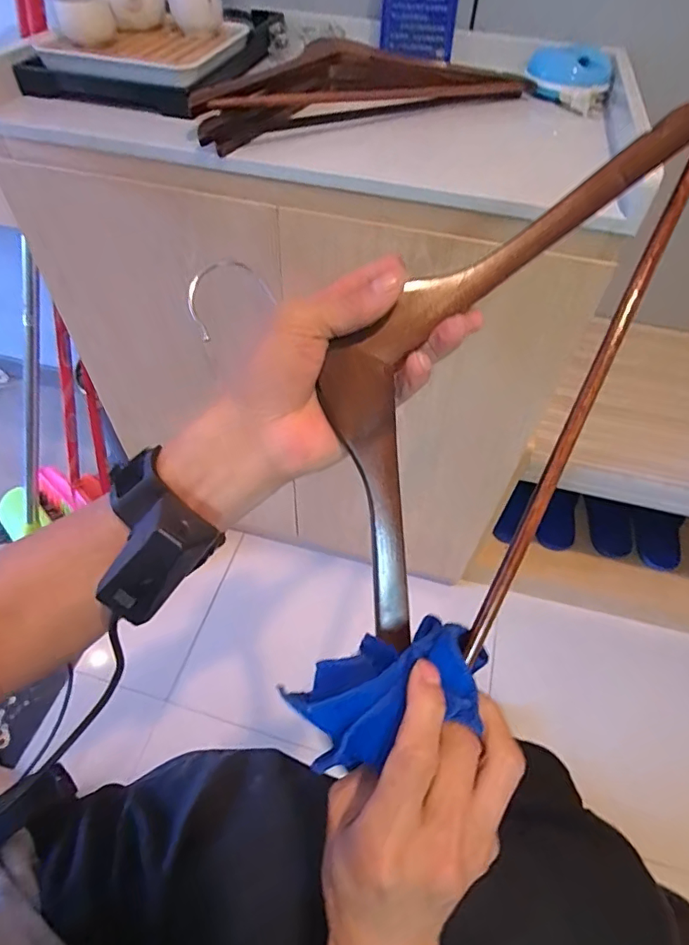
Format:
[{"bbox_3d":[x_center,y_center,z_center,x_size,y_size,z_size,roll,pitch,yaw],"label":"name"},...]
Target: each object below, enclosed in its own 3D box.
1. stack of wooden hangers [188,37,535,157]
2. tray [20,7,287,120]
[{"bbox_3d":[0.013,-0.469,0.608,0.437,0.038,0.168,-26,58,-20],"label":"stack of wooden hangers"},{"bbox_3d":[-0.221,-0.542,0.648,0.210,0.039,0.324,15,54,8],"label":"tray"}]

